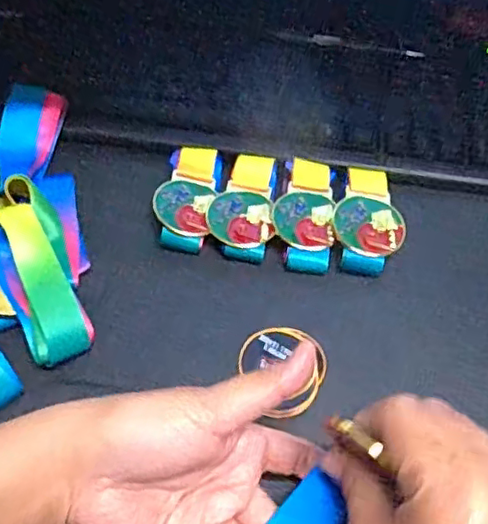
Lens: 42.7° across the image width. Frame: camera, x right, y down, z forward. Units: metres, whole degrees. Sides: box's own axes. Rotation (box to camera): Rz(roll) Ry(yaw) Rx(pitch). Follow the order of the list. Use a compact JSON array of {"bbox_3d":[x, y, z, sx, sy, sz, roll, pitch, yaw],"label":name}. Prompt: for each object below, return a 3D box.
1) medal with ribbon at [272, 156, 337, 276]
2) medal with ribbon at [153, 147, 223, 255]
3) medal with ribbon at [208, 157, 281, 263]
[{"bbox_3d":[0.042,-0.034,0.426,0.040,0.014,0.087,8,55,3],"label":"medal with ribbon"},{"bbox_3d":[-0.038,-0.046,0.431,0.038,0.015,0.084,8,55,3],"label":"medal with ribbon"},{"bbox_3d":[0.000,-0.039,0.427,0.044,0.011,0.084,4,54,0],"label":"medal with ribbon"}]

